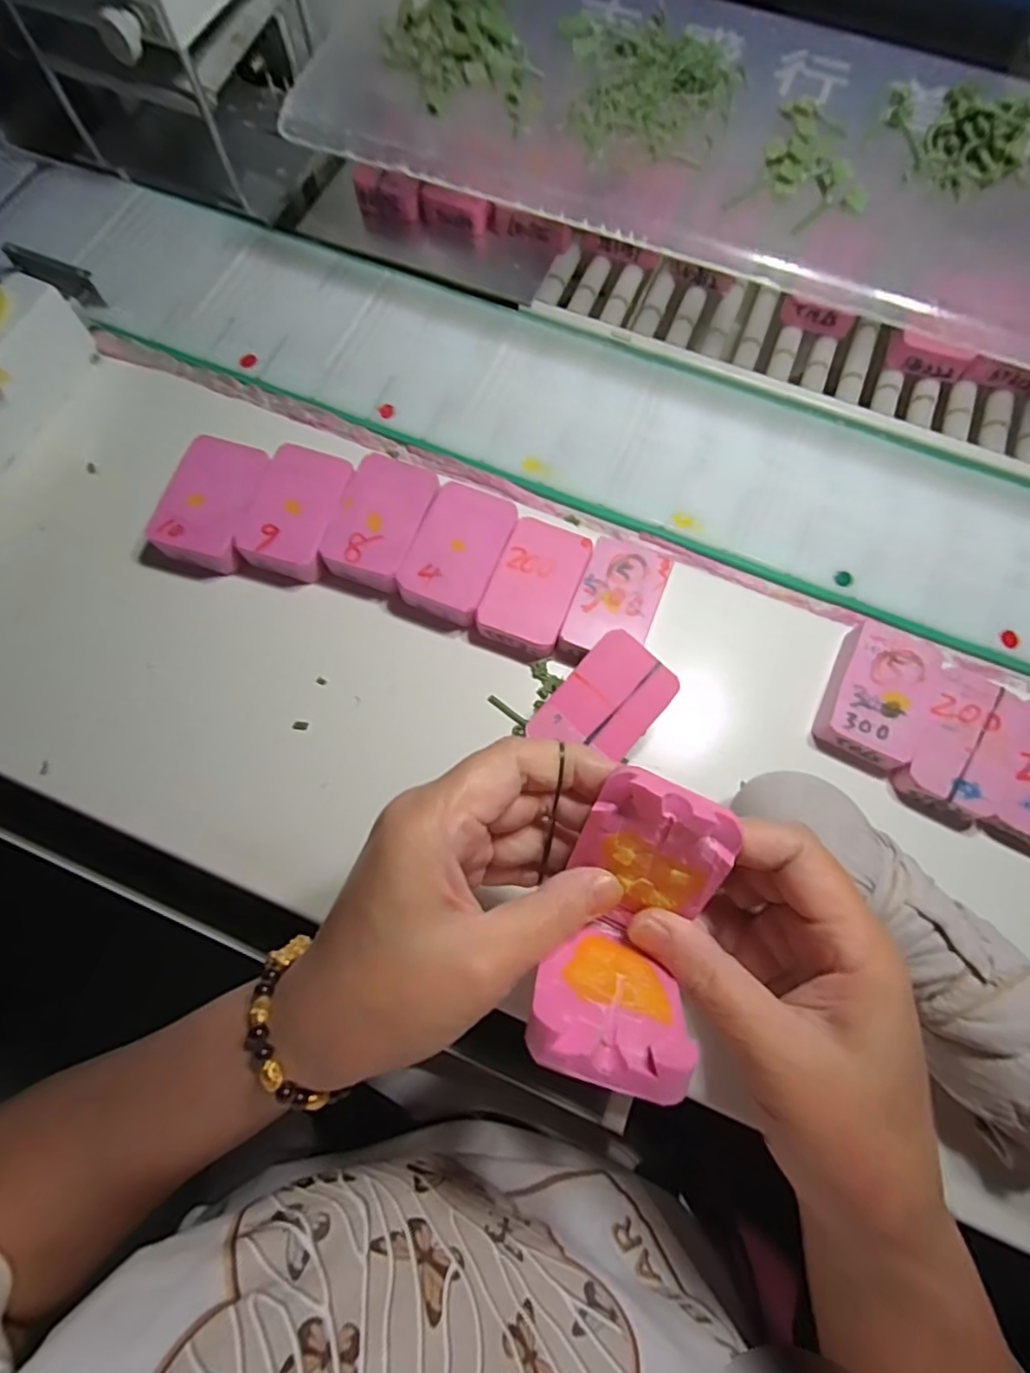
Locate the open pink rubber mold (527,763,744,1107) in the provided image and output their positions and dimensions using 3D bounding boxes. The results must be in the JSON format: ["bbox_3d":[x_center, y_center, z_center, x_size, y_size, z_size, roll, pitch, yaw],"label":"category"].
[{"bbox_3d":[0.037,0.075,0.190,0.044,0.053,0.085,19,73,4],"label":"open pink rubber mold"}]

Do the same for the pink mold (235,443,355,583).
[{"bbox_3d":[-0.121,-0.098,0.329,0.045,0.019,0.071,14,73,2],"label":"pink mold"}]

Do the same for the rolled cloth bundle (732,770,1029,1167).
[{"bbox_3d":[0.174,0.117,0.252,0.060,0.053,0.197,-42,79,-13],"label":"rolled cloth bundle"}]

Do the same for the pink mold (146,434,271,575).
[{"bbox_3d":[-0.167,-0.101,0.330,0.046,0.029,0.070,14,73,2],"label":"pink mold"}]

